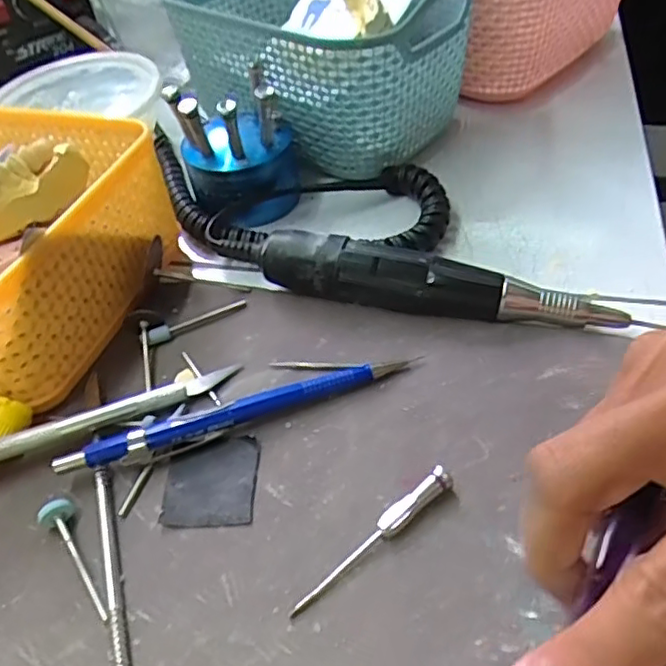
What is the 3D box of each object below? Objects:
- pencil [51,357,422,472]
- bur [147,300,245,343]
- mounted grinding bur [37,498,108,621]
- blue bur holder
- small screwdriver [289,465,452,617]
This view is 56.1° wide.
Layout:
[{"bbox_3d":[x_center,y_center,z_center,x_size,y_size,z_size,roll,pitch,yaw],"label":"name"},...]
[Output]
[{"bbox_3d":[-0.034,0.030,0.239,0.134,0.013,0.010,-19,49,-12],"label":"pencil"},{"bbox_3d":[-0.062,-0.008,0.283,0.046,0.005,0.009,-25,51,-17],"label":"bur"},{"bbox_3d":[-0.084,0.074,0.207,0.011,0.008,0.045,-32,53,-23],"label":"mounted grinding bur"},{"bbox_3d":[-0.049,-0.100,0.327,0.059,0.059,0.055,-9,48,-3],"label":"blue bur holder"},{"bbox_3d":[0.013,0.067,0.203,0.066,0.009,0.007,-32,53,-23],"label":"small screwdriver"}]

